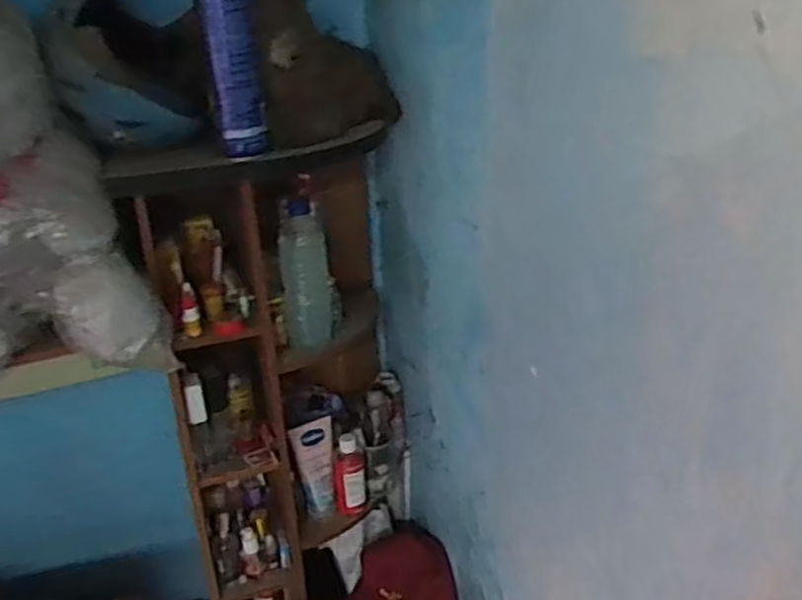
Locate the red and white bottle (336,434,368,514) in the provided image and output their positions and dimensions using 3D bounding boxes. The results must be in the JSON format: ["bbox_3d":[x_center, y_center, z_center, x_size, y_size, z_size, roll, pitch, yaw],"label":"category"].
[{"bbox_3d":[-0.086,0.297,1.304,0.053,0.128,0.050,-5,23,-2],"label":"red and white bottle"}]

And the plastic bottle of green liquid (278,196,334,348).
[{"bbox_3d":[-0.140,-0.035,1.139,0.068,0.207,0.069,-7,23,-7],"label":"plastic bottle of green liquid"}]

